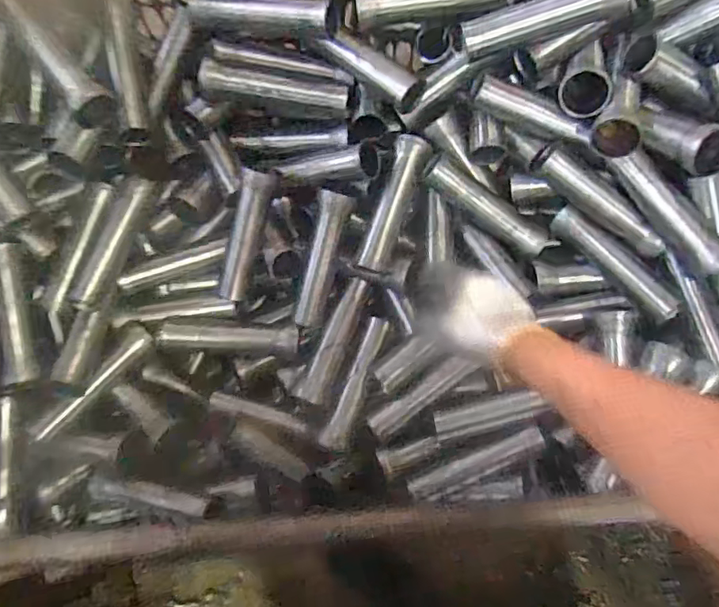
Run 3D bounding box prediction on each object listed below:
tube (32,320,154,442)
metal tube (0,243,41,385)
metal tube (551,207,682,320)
[{"bbox_3d":[-0.370,0.109,0.818,0.038,0.043,0.206,31,52,6],"label":"tube"},{"bbox_3d":[-0.462,0.014,0.786,0.030,0.035,0.190,-15,77,-5],"label":"metal tube"},{"bbox_3d":[0.338,-0.055,0.782,0.032,0.040,0.192,-43,81,-11],"label":"metal tube"}]

